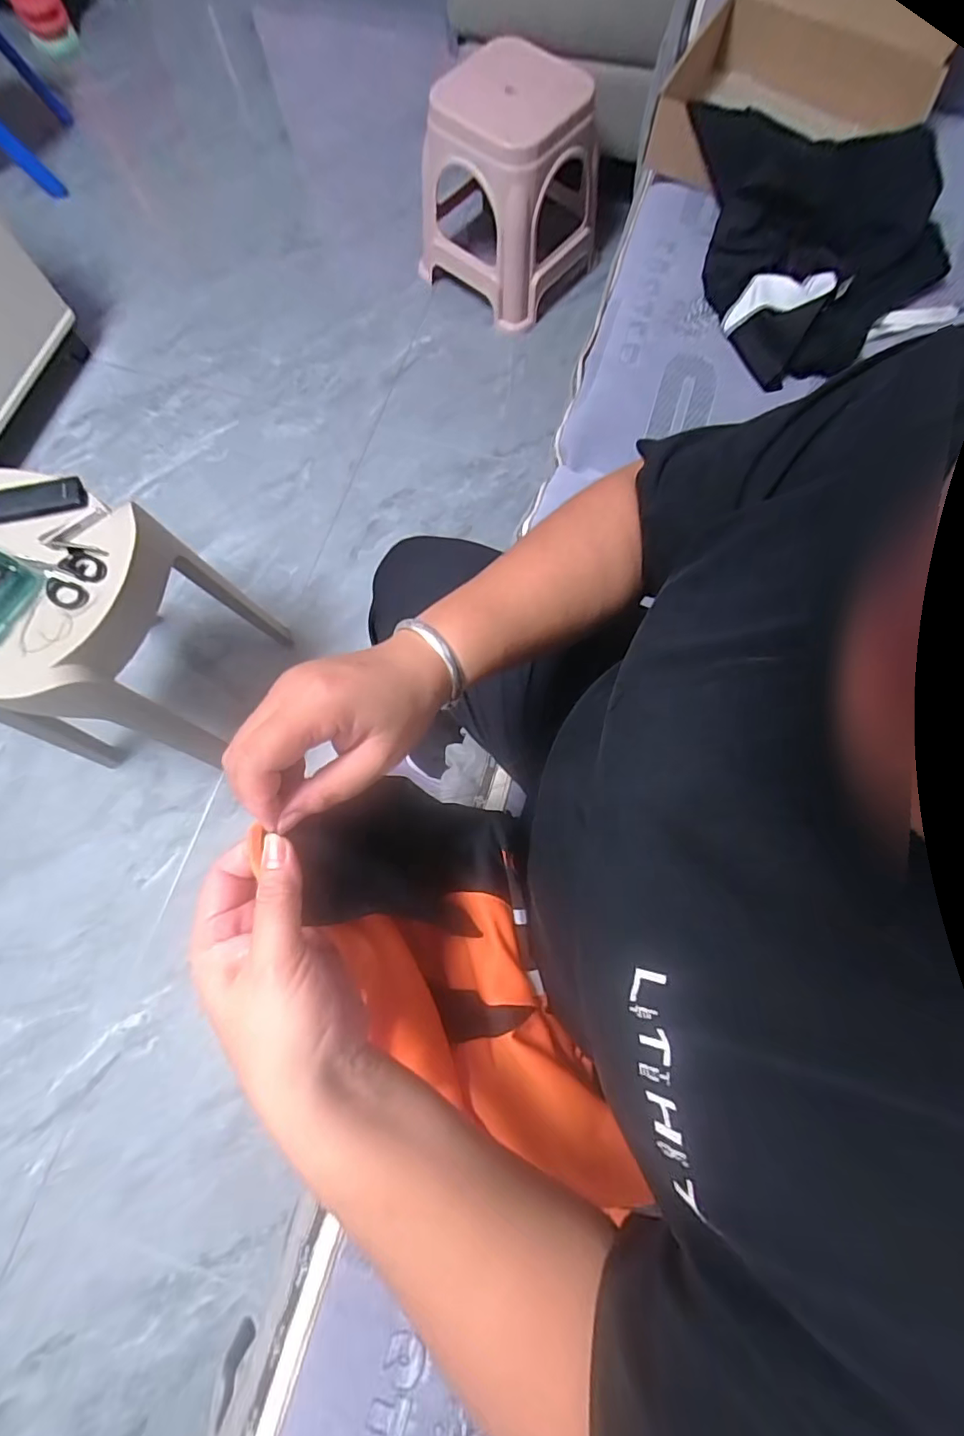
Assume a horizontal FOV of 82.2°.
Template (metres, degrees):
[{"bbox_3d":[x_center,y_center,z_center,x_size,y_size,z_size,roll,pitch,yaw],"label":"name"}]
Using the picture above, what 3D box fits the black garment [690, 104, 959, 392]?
[{"bbox_3d":[0.414,-0.621,0.695,0.287,0.084,0.359,-15,75,-5],"label":"black garment"}]

